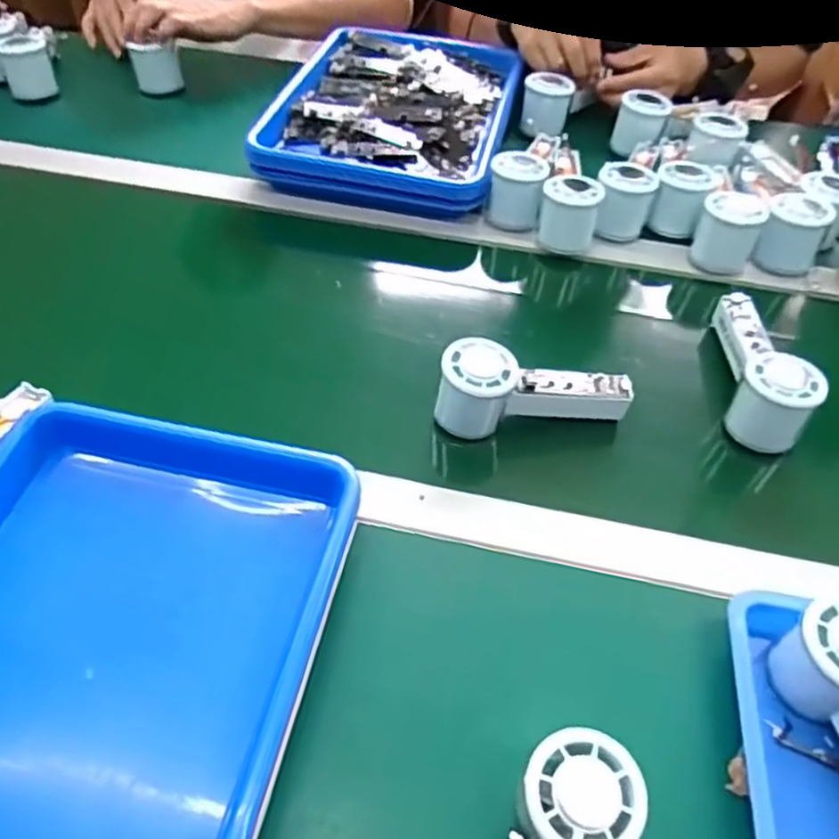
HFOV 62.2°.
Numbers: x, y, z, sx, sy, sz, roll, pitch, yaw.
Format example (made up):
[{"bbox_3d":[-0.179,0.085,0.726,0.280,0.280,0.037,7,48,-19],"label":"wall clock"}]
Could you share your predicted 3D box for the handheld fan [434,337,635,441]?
[{"bbox_3d":[0.090,-0.021,0.539,0.149,0.060,0.047,3,50,0],"label":"handheld fan"}]

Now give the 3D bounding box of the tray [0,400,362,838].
[{"bbox_3d":[-0.191,0.144,0.405,0.250,0.040,0.347,10,50,7],"label":"tray"}]

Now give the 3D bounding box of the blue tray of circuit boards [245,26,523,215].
[{"bbox_3d":[-0.025,-0.364,0.813,0.258,0.041,0.321,11,50,7],"label":"blue tray of circuit boards"}]

